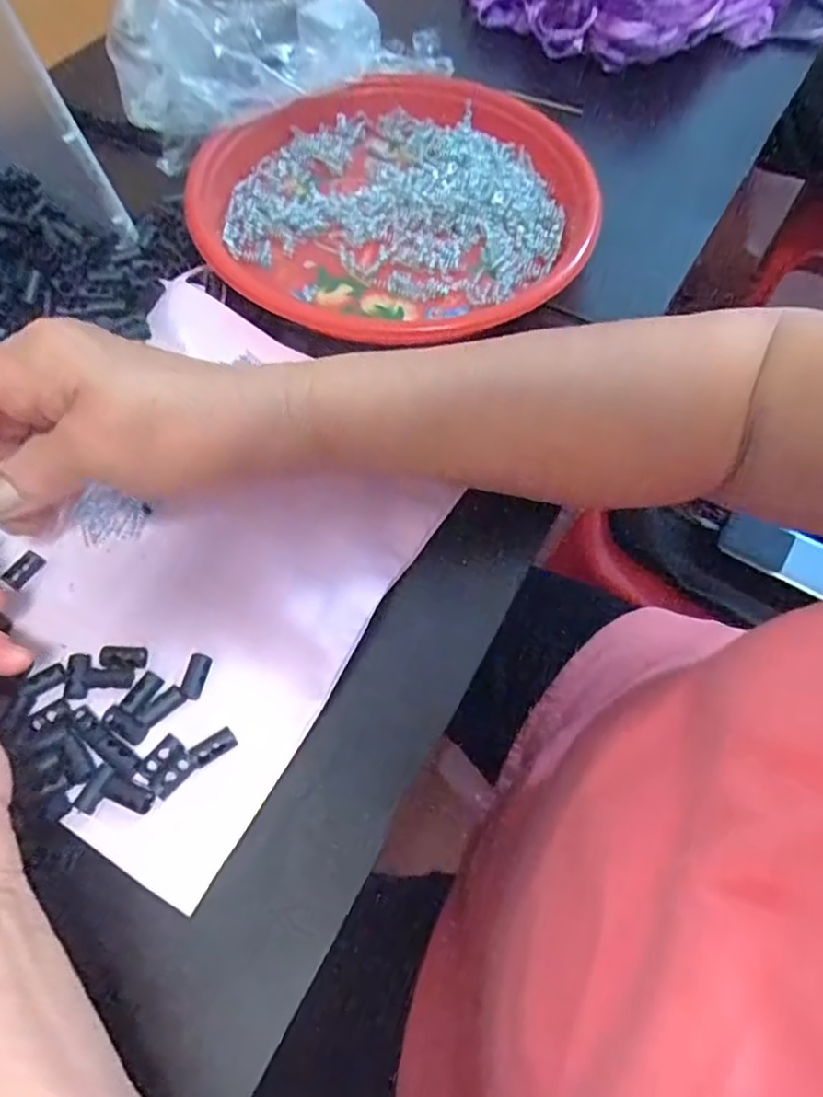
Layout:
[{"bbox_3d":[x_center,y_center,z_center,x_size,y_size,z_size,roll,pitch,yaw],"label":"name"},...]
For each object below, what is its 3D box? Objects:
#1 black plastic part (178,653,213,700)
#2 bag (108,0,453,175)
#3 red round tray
[{"bbox_3d":[-0.092,0.054,0.279,0.009,0.008,0.020,10,65,3],"label":"black plastic part"},{"bbox_3d":[-0.096,-0.343,0.426,0.200,0.076,0.112,-29,70,-15],"label":"bag"},{"bbox_3d":[-0.011,-0.216,0.396,0.232,0.023,0.230,1,65,-2],"label":"red round tray"}]

